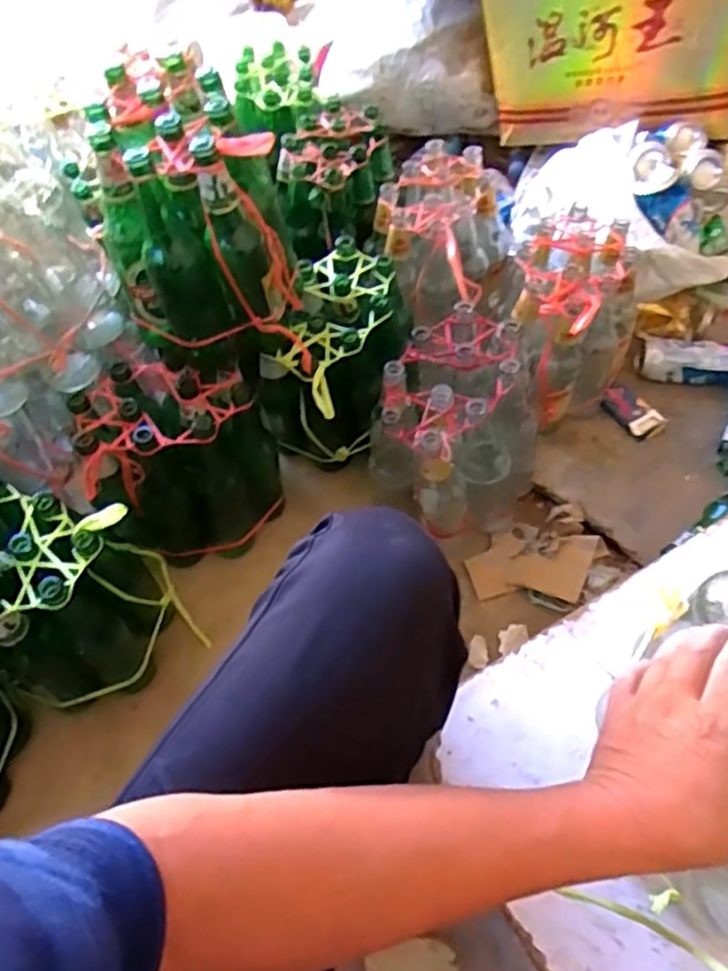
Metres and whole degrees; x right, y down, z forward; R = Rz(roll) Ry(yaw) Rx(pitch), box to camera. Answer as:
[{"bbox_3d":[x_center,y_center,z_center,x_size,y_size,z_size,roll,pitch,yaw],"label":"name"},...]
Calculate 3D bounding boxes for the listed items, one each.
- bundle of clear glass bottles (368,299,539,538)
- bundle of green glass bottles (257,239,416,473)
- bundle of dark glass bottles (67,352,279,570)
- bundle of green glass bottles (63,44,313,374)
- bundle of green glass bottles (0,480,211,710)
[{"bbox_3d":[0.136,-0.078,0.943,0.208,0.233,0.245,17,60,10],"label":"bundle of clear glass bottles"},{"bbox_3d":[-0.044,-0.167,1.005,0.151,0.252,0.243,27,63,16],"label":"bundle of green glass bottles"},{"bbox_3d":[-0.238,-0.035,0.925,0.220,0.235,0.170,-20,61,-11],"label":"bundle of dark glass bottles"},{"bbox_3d":[-0.194,-0.304,0.823,0.201,0.277,0.226,-10,59,-6],"label":"bundle of green glass bottles"},{"bbox_3d":[-0.352,0.130,0.803,0.210,0.274,0.189,-6,59,-3],"label":"bundle of green glass bottles"}]

